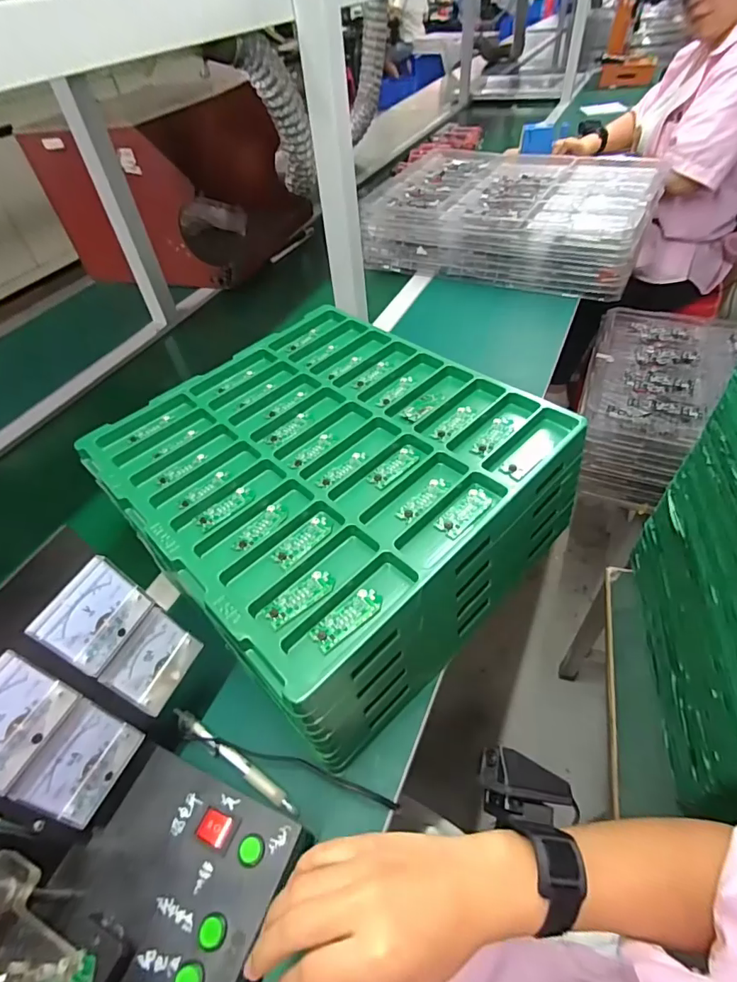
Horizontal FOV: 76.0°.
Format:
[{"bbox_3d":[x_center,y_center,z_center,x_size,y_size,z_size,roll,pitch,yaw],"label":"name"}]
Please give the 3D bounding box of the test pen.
[{"bbox_3d":[-0.120,0.236,0.411,0.139,0.019,0.015,24,55,25],"label":"test pen"}]

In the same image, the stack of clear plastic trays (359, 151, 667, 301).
[{"bbox_3d":[0.314,-0.615,1.051,0.555,0.126,0.425,20,54,23],"label":"stack of clear plastic trays"}]

